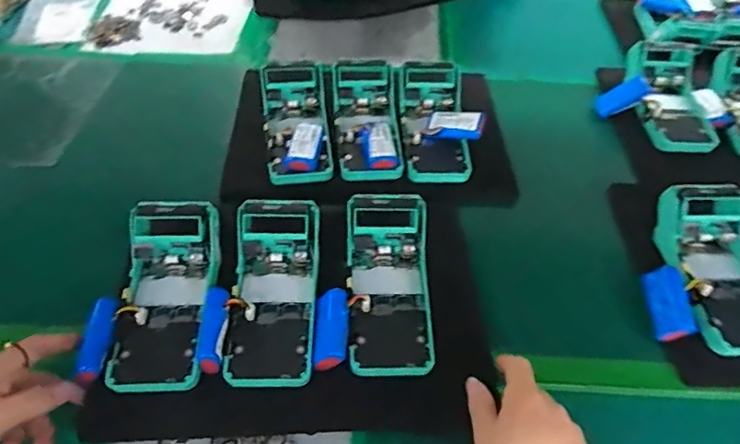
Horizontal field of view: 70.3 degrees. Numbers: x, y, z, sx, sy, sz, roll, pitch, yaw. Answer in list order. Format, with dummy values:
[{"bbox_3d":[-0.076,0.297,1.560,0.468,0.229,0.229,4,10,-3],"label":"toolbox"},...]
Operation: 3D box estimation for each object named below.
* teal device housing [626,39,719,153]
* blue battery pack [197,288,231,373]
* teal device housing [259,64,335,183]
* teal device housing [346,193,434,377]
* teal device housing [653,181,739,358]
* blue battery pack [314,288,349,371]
[{"bbox_3d":[0.406,-0.167,0.716,0.089,0.046,0.177,2,67,-1],"label":"teal device housing"},{"bbox_3d":[-0.136,0.090,0.454,0.025,0.021,0.074,1,49,-2],"label":"blue battery pack"},{"bbox_3d":[-0.091,-0.116,0.637,0.077,0.050,0.160,-6,65,-8],"label":"teal device housing"},{"bbox_3d":[0.013,0.059,0.496,0.080,0.047,0.170,-1,65,-3],"label":"teal device housing"},{"bbox_3d":[0.343,0.040,0.513,0.104,0.057,0.163,4,49,1],"label":"teal device housing"},{"bbox_3d":[-0.034,0.093,0.462,0.028,0.017,0.068,1,49,-2],"label":"blue battery pack"}]

